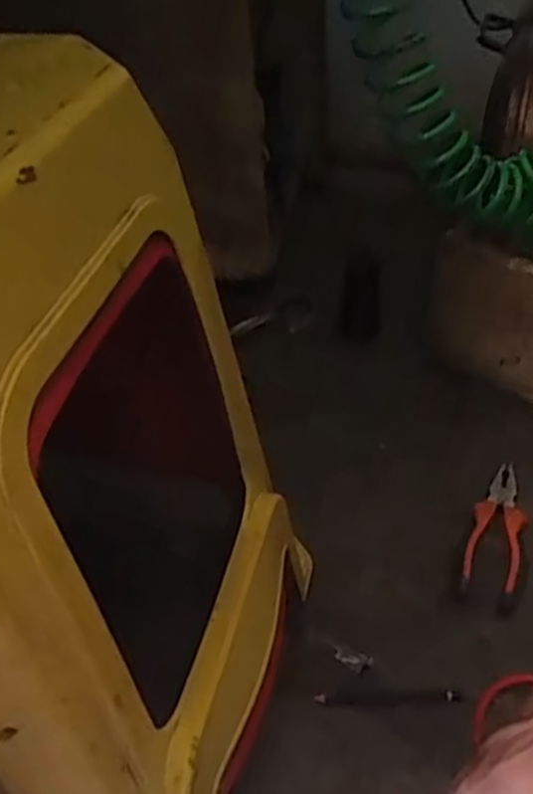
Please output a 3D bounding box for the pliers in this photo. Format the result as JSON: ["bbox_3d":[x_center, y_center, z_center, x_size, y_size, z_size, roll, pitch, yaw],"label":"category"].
[{"bbox_3d":[0.226,0.122,0.696,0.048,0.025,0.155,12,45,20],"label":"pliers"}]

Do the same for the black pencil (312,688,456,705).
[{"bbox_3d":[0.099,0.245,0.590,0.114,0.010,0.013,-3,42,4],"label":"black pencil"}]

